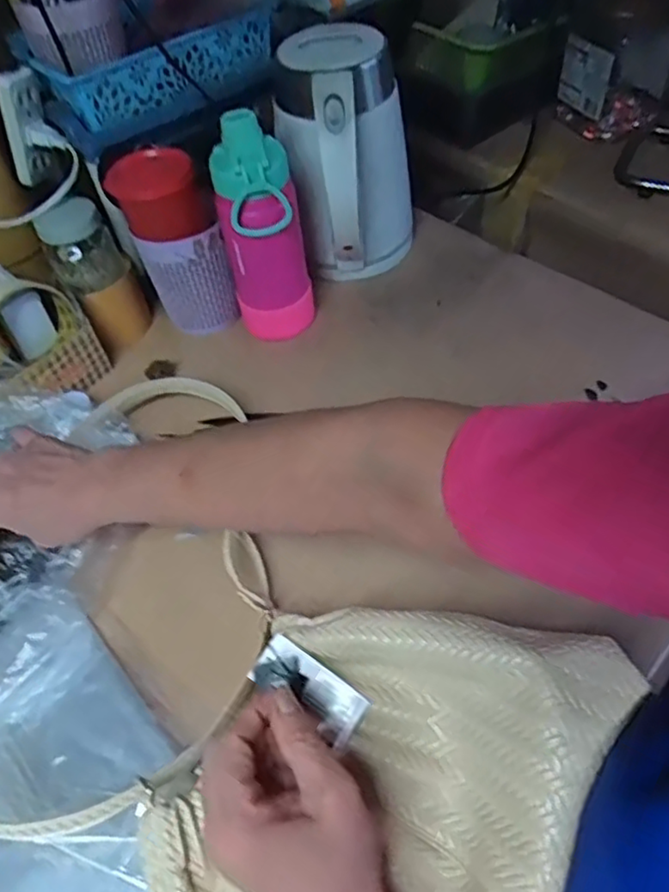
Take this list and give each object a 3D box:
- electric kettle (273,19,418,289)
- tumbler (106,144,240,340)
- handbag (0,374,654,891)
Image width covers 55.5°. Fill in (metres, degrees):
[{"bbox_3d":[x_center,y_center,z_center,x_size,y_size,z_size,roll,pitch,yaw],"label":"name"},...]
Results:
[{"bbox_3d":[0.011,-0.273,0.642,0.132,0.211,0.148,2,52,7],"label":"electric kettle"},{"bbox_3d":[-0.150,-0.195,0.618,0.082,0.158,0.074,-22,53,-11],"label":"tumbler"},{"bbox_3d":[-0.075,0.138,0.406,0.486,0.093,0.311,33,62,27],"label":"handbag"}]

